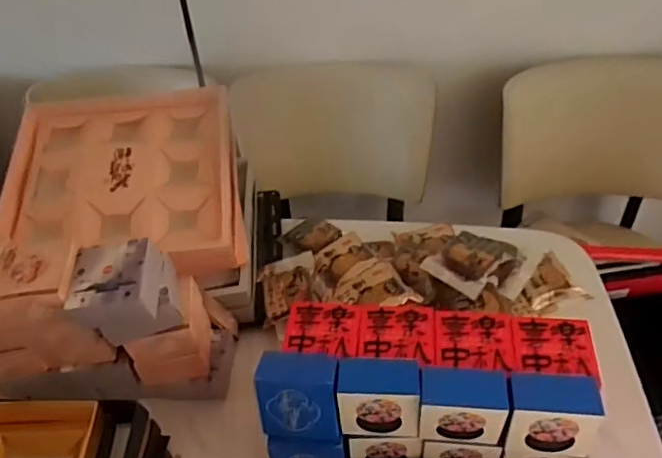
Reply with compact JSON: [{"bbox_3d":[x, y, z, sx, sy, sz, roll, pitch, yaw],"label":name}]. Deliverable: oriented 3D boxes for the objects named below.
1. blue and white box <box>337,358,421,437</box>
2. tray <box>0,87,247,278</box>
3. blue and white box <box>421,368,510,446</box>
[{"bbox_3d":[0.053,0.186,0.625,0.087,0.079,0.053,0,45,6],"label":"blue and white box"},{"bbox_3d":[-0.325,-0.088,0.898,0.346,0.057,0.381,-6,57,-10],"label":"tray"},{"bbox_3d":[0.140,0.192,0.607,0.088,0.080,0.049,3,45,9],"label":"blue and white box"}]

